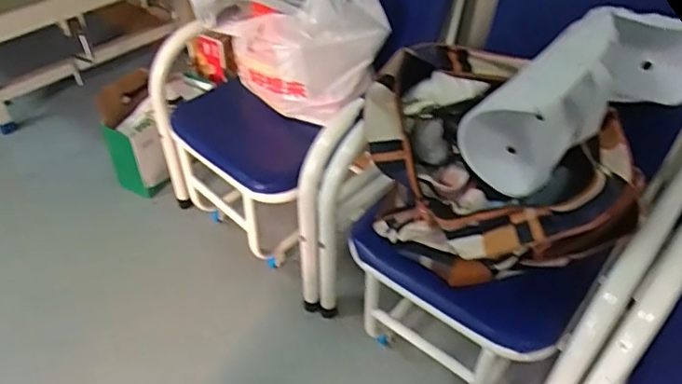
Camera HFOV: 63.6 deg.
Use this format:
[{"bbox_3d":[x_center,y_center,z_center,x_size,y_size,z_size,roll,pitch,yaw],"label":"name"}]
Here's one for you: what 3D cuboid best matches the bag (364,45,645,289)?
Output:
[{"bbox_3d":[0.242,-0.036,0.936,0.322,0.278,0.414,-25,45,-26],"label":"bag"}]

